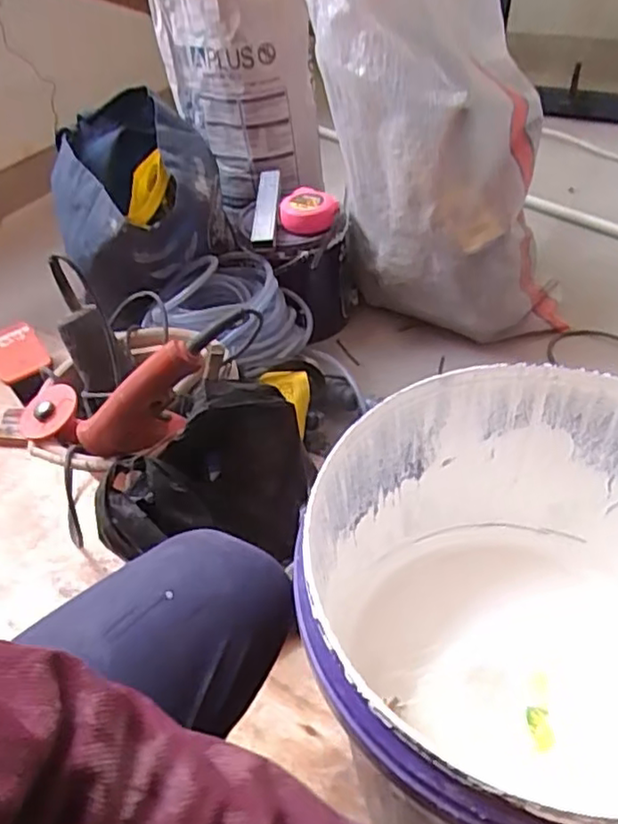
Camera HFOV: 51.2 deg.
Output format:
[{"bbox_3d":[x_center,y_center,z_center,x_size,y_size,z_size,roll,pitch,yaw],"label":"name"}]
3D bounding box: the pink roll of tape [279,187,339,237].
[{"bbox_3d":[-0.001,-0.325,1.032,0.093,0.042,0.102,-3,47,4],"label":"pink roll of tape"}]

